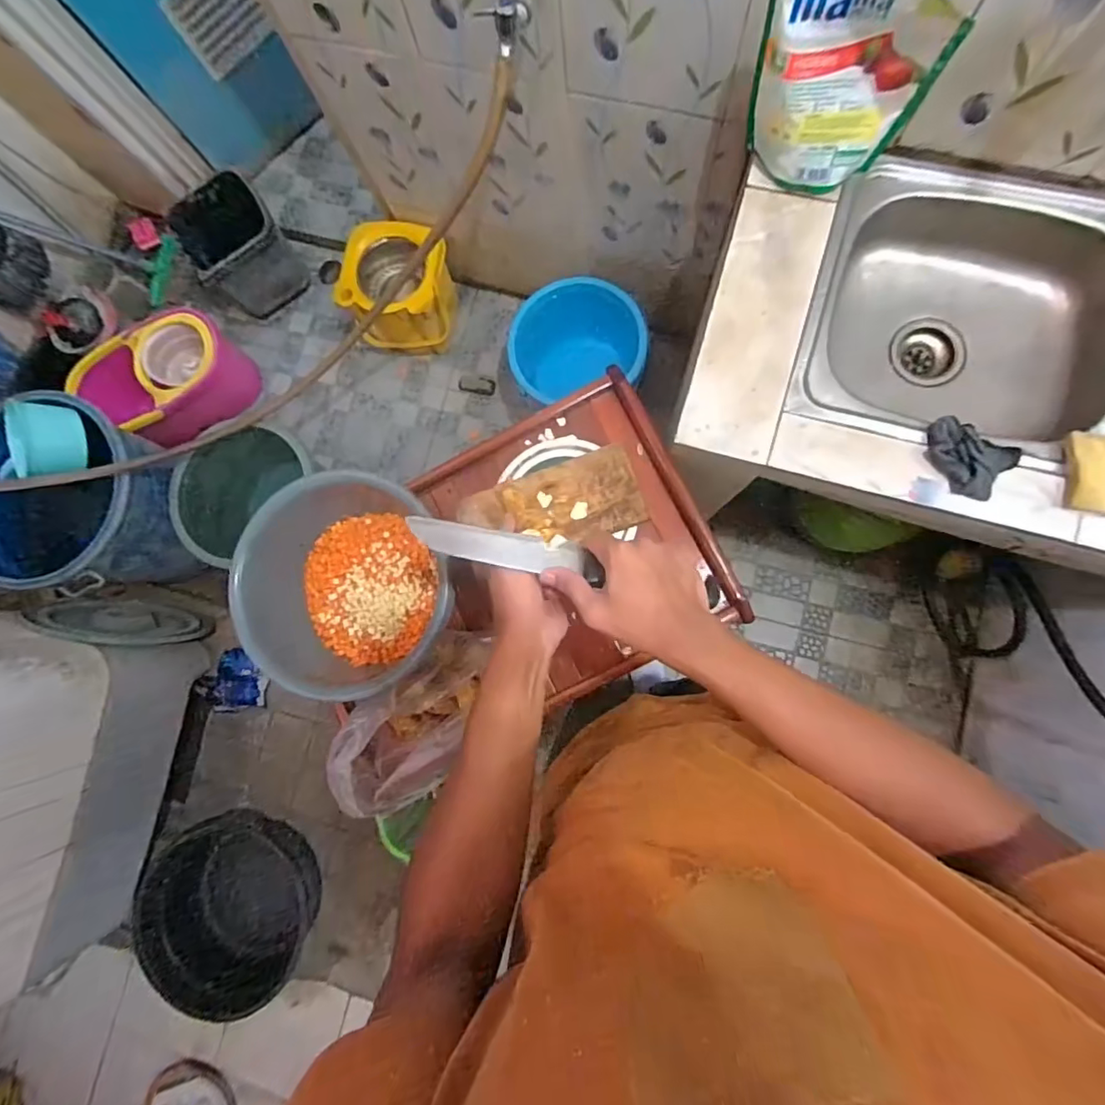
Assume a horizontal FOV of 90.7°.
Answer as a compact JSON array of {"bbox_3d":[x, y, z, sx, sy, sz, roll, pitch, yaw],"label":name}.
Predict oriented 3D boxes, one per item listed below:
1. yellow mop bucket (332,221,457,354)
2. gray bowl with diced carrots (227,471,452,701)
[{"bbox_3d":[-0.390,-0.688,1.426,0.259,0.254,0.234,1,85,6],"label":"yellow mop bucket"},{"bbox_3d":[-0.290,0.045,0.790,0.281,0.112,0.302,-19,83,4],"label":"gray bowl with diced carrots"}]

